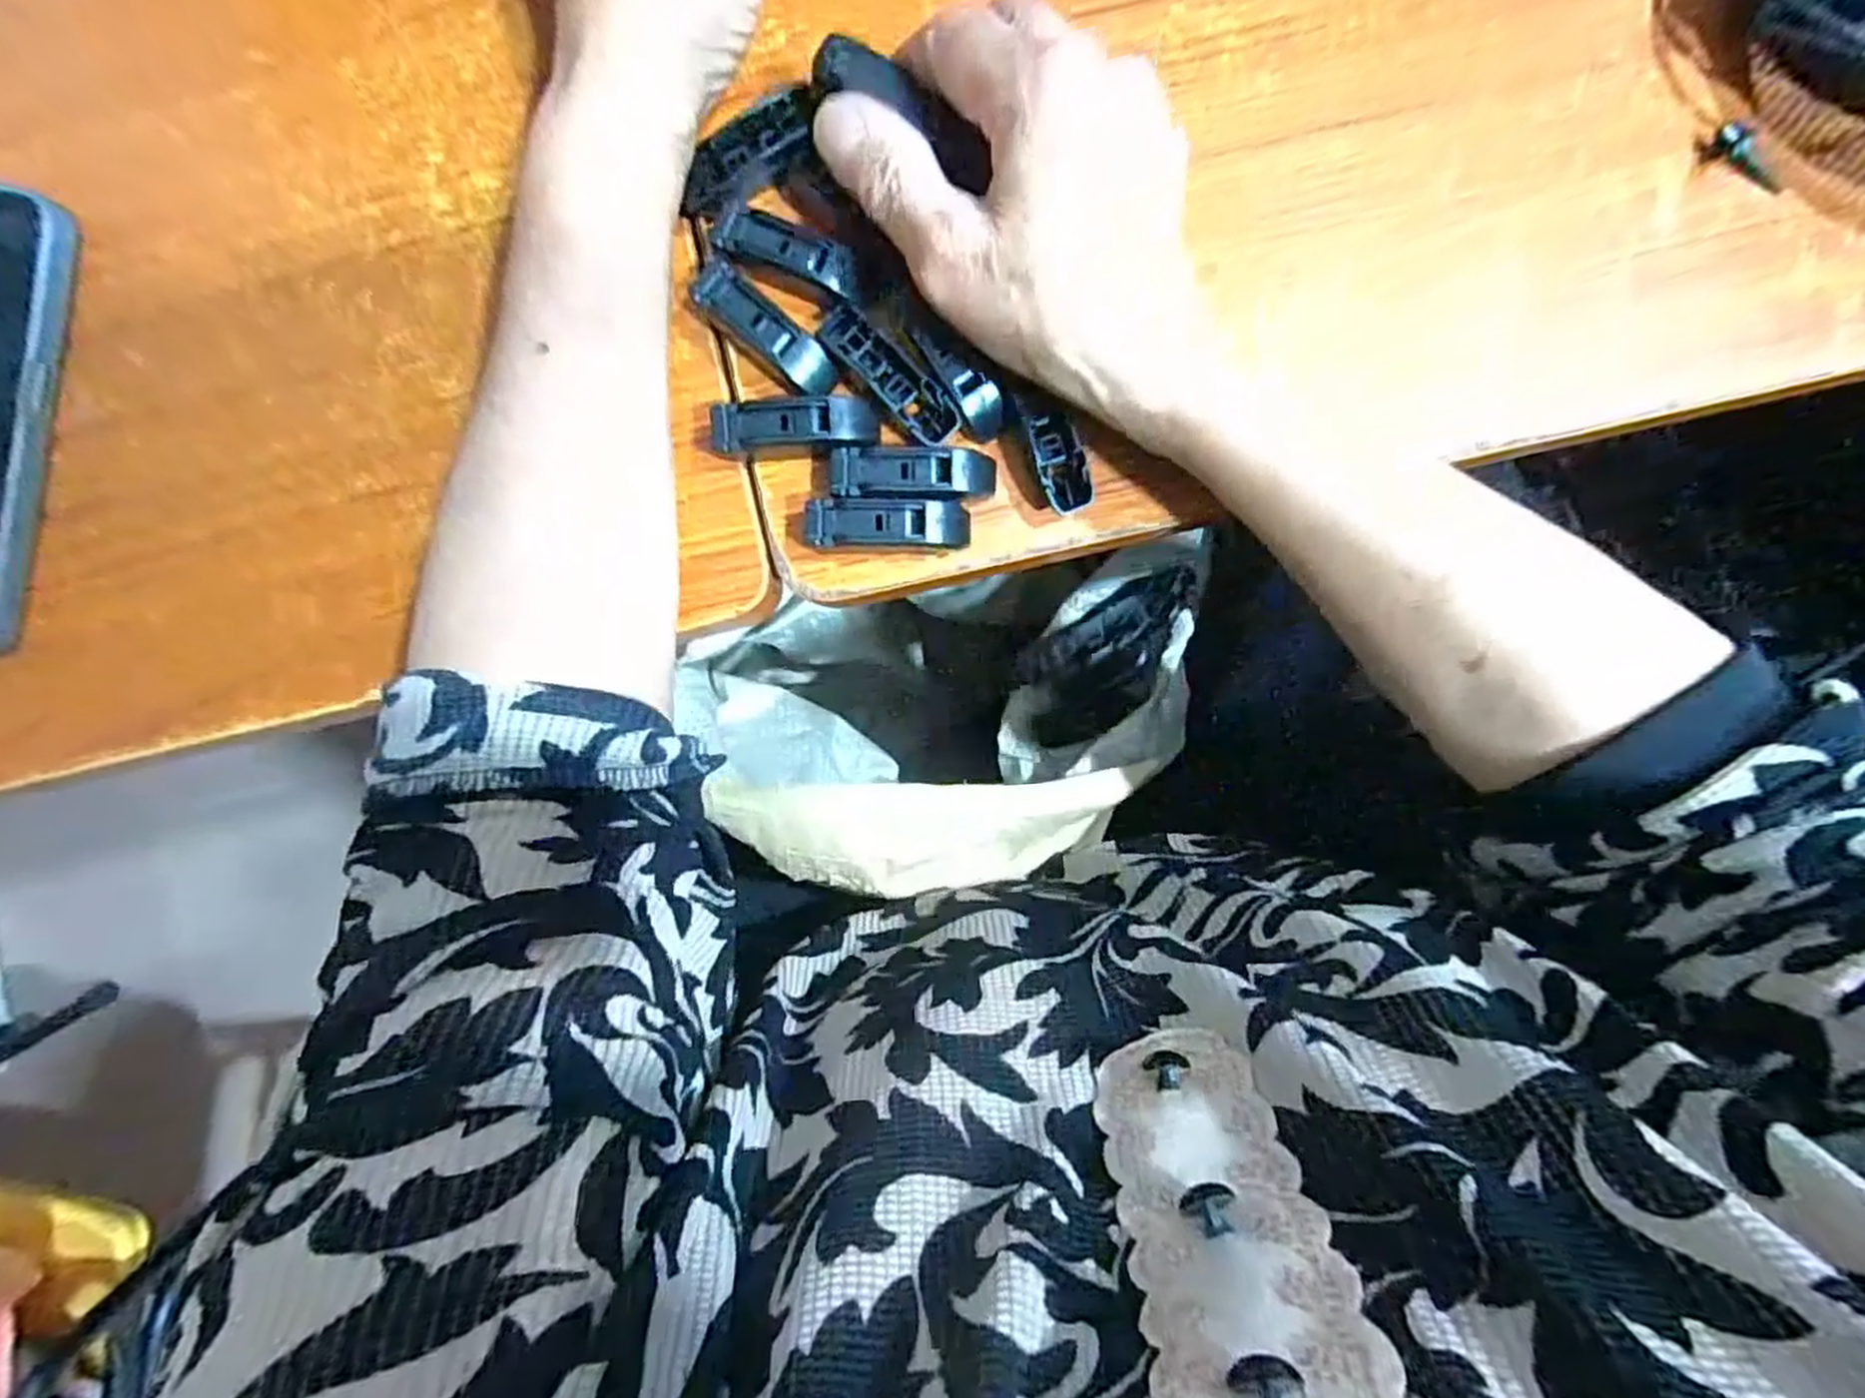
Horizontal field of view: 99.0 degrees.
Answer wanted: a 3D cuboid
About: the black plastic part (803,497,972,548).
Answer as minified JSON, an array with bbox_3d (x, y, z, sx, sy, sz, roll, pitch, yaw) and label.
[{"bbox_3d":[-0.015,-0.059,0.271,0.054,0.013,0.016,-2,92,2],"label":"black plastic part"}]

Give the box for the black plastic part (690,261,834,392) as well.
[{"bbox_3d":[-0.057,-0.125,0.270,0.053,0.011,0.016,40,92,0],"label":"black plastic part"}]

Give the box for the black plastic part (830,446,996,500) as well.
[{"bbox_3d":[-0.006,-0.076,0.270,0.054,0.009,0.017,-3,91,2],"label":"black plastic part"}]

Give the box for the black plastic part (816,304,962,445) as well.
[{"bbox_3d":[-0.014,-0.109,0.270,0.018,0.012,0.055,-44,90,2],"label":"black plastic part"}]

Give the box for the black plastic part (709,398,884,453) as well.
[{"bbox_3d":[-0.046,-0.093,0.269,0.055,0.009,0.015,-4,91,2],"label":"black plastic part"}]

